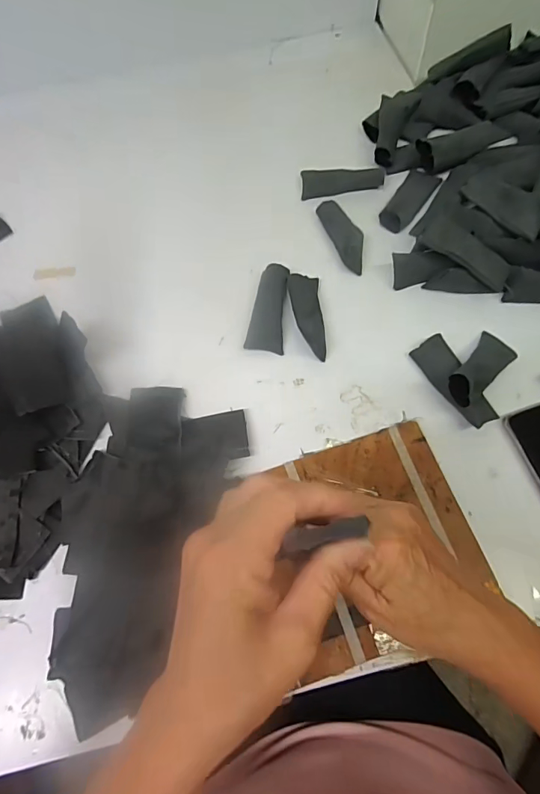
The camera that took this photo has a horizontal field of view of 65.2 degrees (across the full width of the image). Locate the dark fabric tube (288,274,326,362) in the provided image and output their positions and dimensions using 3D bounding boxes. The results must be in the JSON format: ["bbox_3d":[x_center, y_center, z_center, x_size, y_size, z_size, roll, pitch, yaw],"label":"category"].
[{"bbox_3d":[0.041,-0.090,0.471,0.035,0.022,0.099,-4,67,1],"label":"dark fabric tube"}]

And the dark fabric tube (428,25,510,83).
[{"bbox_3d":[0.270,-0.463,0.573,0.102,0.020,0.029,-14,65,24],"label":"dark fabric tube"}]

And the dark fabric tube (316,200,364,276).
[{"bbox_3d":[0.090,-0.197,0.511,0.033,0.019,0.100,-22,68,-6],"label":"dark fabric tube"}]

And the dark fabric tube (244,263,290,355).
[{"bbox_3d":[0.002,-0.101,0.477,0.039,0.022,0.101,9,68,6],"label":"dark fabric tube"}]

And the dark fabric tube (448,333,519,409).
[{"bbox_3d":[0.213,-0.032,0.422,0.036,0.022,0.108,42,56,17],"label":"dark fabric tube"}]

